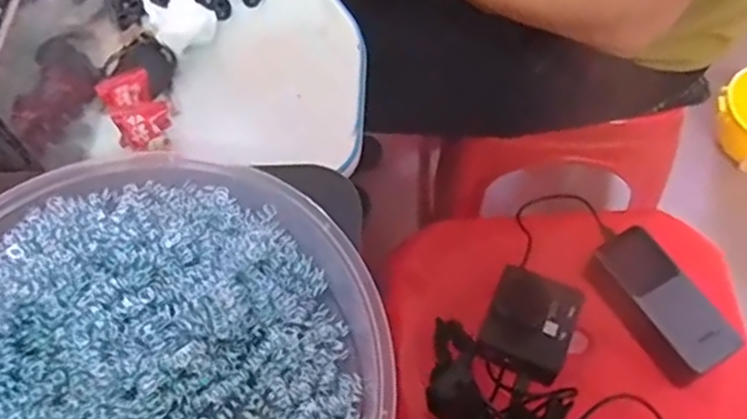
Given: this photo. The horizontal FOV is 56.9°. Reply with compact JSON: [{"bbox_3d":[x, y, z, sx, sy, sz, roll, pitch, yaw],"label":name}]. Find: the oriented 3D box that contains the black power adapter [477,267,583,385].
[{"bbox_3d":[0.133,0.096,0.584,0.070,0.043,0.083,22,64,15],"label":"black power adapter"}]

